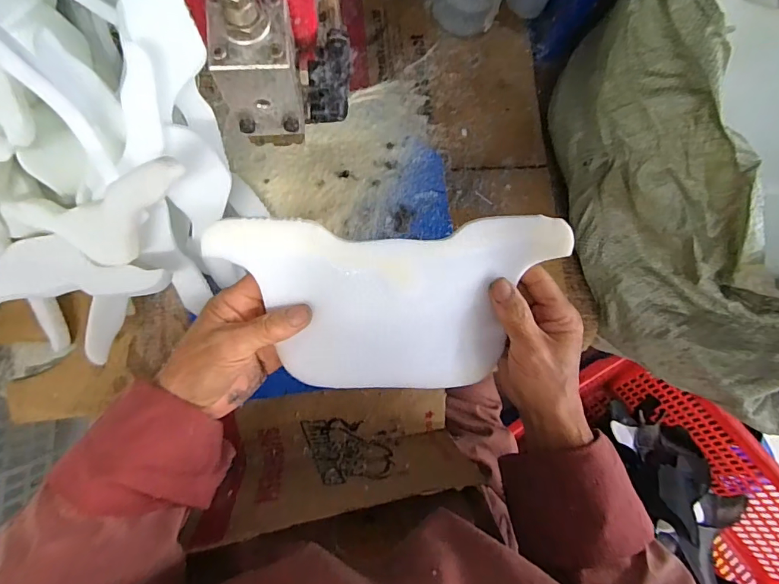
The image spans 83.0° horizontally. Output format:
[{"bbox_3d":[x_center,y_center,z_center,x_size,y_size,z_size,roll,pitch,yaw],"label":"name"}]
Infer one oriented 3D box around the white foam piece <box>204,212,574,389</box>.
[{"bbox_3d":[0.004,0.012,0.339,0.249,0.013,0.133,-1,107,-5],"label":"white foam piece"}]

